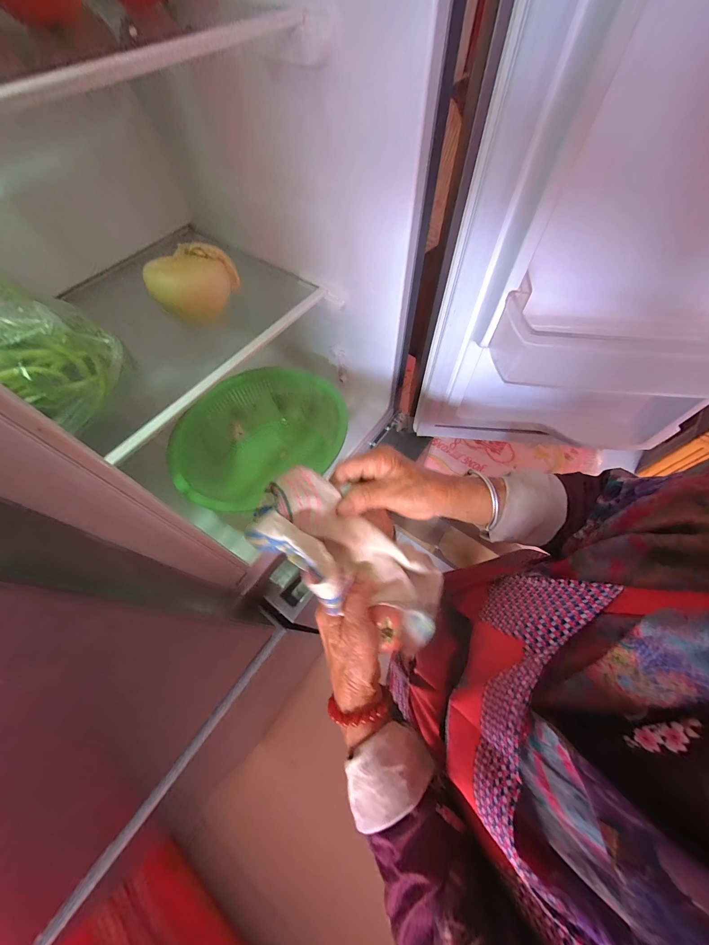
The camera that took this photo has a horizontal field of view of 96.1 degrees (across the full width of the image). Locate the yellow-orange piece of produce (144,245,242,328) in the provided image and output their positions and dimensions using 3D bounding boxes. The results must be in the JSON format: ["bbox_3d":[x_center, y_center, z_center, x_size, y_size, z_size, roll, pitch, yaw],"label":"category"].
[{"bbox_3d":[-0.175,-0.207,0.349,0.054,0.054,0.083,25,66,13],"label":"yellow-orange piece of produce"}]

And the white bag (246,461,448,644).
[{"bbox_3d":[0.016,0.084,0.294,0.224,0.062,0.091,37,61,-28],"label":"white bag"}]

